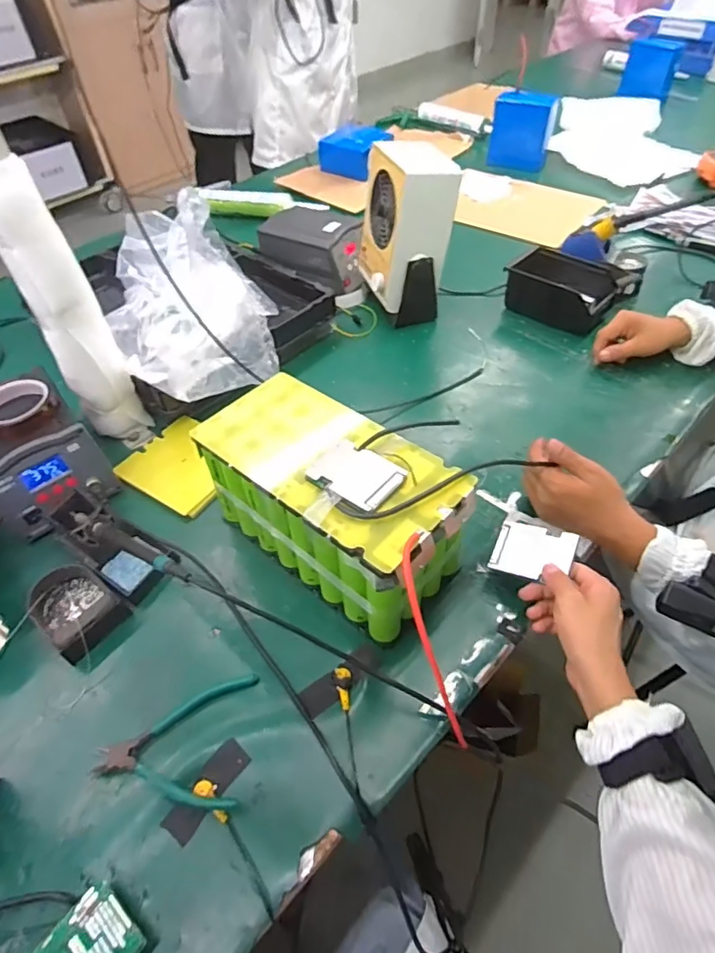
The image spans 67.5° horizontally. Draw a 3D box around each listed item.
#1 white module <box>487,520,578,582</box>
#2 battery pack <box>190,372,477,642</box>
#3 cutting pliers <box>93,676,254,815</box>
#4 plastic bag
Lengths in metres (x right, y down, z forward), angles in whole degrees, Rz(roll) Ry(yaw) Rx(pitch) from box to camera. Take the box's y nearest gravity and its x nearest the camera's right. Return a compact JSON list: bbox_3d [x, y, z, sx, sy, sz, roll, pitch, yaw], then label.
[{"bbox_3d":[0.184,0.080,0.565,0.081,0.004,0.059,13,63,37],"label":"white module"},{"bbox_3d":[-0.028,0.023,0.587,0.284,0.151,0.145,35,59,27],"label":"battery pack"},{"bbox_3d":[-0.168,0.242,0.497,0.133,0.015,0.114,0,50,2],"label":"cutting pliers"},{"bbox_3d":[-0.225,-0.256,0.734,0.230,0.191,0.263,-26,53,-19],"label":"plastic bag"}]

